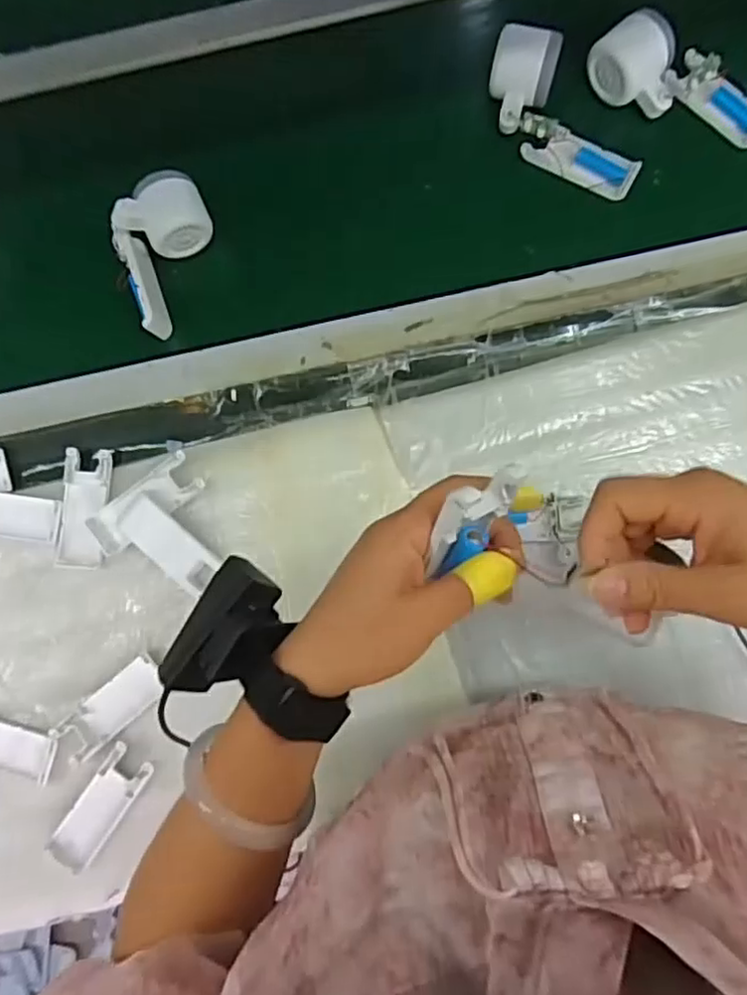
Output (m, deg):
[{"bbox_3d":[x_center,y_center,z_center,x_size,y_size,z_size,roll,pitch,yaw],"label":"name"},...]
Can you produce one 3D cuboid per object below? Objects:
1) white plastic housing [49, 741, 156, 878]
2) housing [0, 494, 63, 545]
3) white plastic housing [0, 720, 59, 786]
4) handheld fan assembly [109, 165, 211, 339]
[{"bbox_3d":[-0.228,0.259,0.551,0.039,0.007,0.101,34,86,6],"label":"white plastic housing"},{"bbox_3d":[-0.327,0.016,0.586,0.103,0.004,0.038,7,84,4],"label":"housing"},{"bbox_3d":[-0.319,0.210,0.565,0.100,0.012,0.040,13,84,4],"label":"white plastic housing"},{"bbox_3d":[-0.199,-0.226,0.603,0.069,0.049,0.138,24,85,6],"label":"handheld fan assembly"}]

